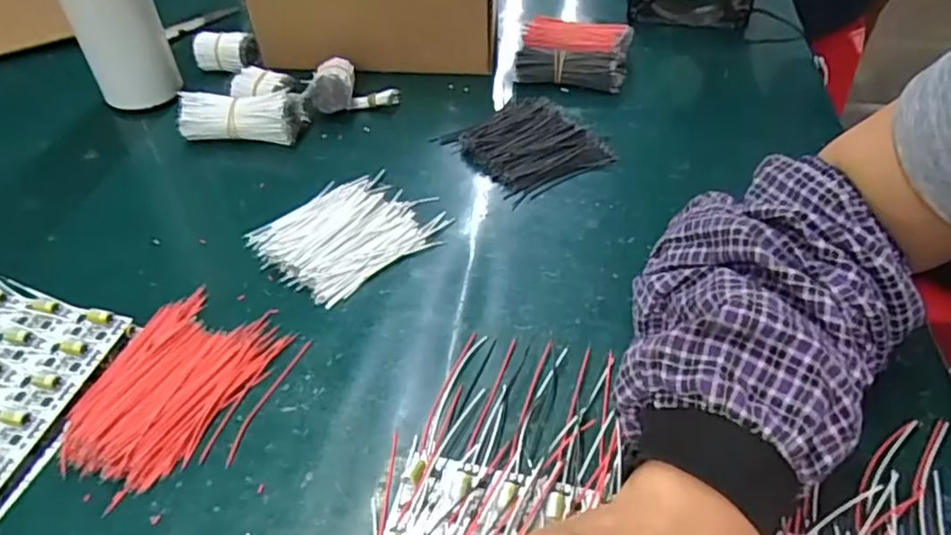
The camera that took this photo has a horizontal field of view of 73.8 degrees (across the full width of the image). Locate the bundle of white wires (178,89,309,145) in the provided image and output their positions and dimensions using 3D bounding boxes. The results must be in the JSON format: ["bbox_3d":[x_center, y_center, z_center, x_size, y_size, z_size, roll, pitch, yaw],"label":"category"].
[{"bbox_3d":[-0.189,-0.121,0.514,0.095,0.033,0.036,0,44,1],"label":"bundle of white wires"}]

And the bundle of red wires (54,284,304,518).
[{"bbox_3d":[-0.158,0.062,0.344,0.097,0.011,0.119,7,45,8],"label":"bundle of red wires"}]

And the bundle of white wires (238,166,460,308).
[{"bbox_3d":[-0.087,-0.027,0.434,0.116,0.010,0.092,-35,53,-29],"label":"bundle of white wires"}]

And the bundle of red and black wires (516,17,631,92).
[{"bbox_3d":[0.089,-0.195,0.578,0.097,0.036,0.064,9,45,10],"label":"bundle of red and black wires"}]

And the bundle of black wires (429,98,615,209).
[{"bbox_3d":[0.041,-0.100,0.502,0.099,0.013,0.108,-24,49,-22],"label":"bundle of black wires"}]

